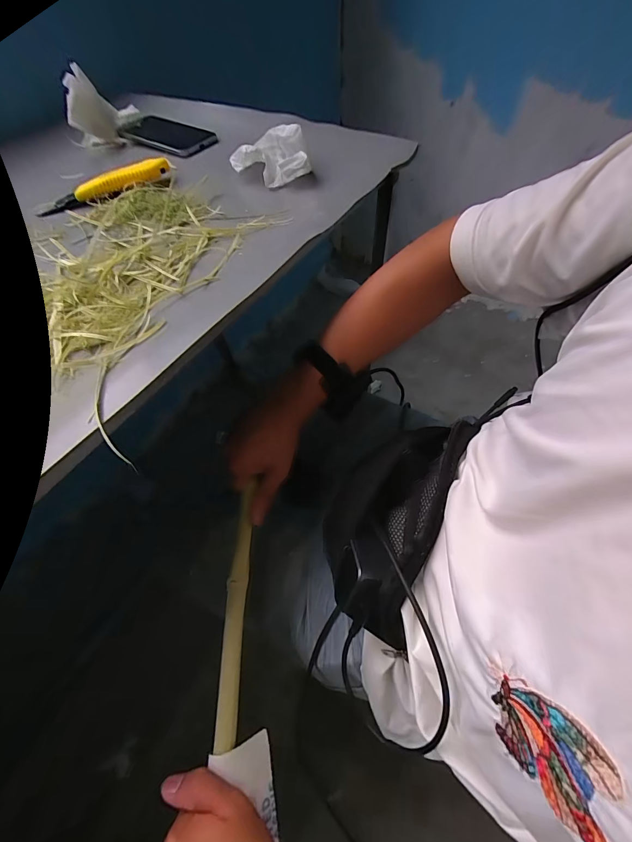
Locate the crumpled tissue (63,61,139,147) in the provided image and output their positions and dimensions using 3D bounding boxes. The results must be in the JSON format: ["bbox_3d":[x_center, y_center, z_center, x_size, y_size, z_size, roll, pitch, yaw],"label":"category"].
[{"bbox_3d":[-0.326,-0.475,0.517,0.102,0.082,0.083,-23,58,-12],"label":"crumpled tissue"}]

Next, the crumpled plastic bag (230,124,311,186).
[{"bbox_3d":[-0.053,-0.328,0.422,0.086,0.047,0.066,33,64,22],"label":"crumpled plastic bag"}]

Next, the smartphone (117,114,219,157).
[{"bbox_3d":[-0.232,-0.446,0.531,0.160,0.016,0.085,30,63,21],"label":"smartphone"}]

